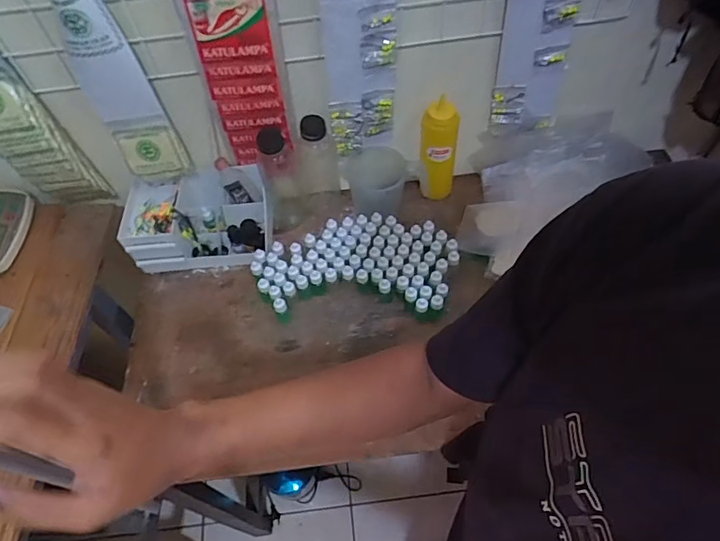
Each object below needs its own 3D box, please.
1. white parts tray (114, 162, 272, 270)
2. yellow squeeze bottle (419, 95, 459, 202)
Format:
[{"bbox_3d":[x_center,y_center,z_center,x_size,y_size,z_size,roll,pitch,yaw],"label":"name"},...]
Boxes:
[{"bbox_3d":[-0.276,-0.087,0.857,0.230,0.103,0.136,-7,56,0],"label":"white parts tray"},{"bbox_3d":[0.132,-0.196,0.845,0.056,0.178,0.054,7,58,9],"label":"yellow squeeze bottle"}]

